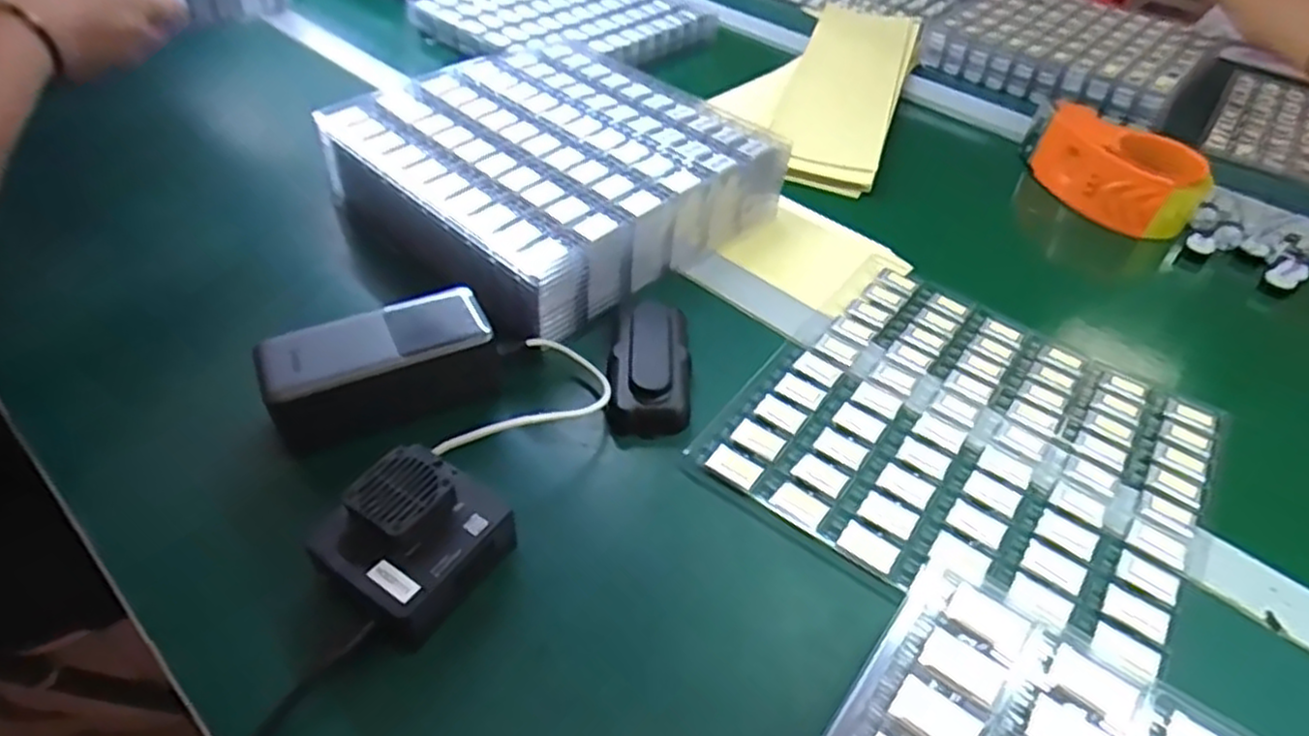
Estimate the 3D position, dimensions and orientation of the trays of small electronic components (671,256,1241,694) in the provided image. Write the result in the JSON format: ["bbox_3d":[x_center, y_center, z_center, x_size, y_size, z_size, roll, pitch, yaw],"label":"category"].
[{"bbox_3d":[0.201,0.041,0.468,0.259,0.005,0.257,30,51,23],"label":"trays of small electronic components"}]

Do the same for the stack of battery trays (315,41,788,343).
[{"bbox_3d":[-0.079,-0.152,0.608,0.272,0.097,0.258,-33,56,-30],"label":"stack of battery trays"}]

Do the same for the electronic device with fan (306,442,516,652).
[{"bbox_3d":[-0.117,0.084,0.371,0.070,0.047,0.082,29,51,23],"label":"electronic device with fan"}]

